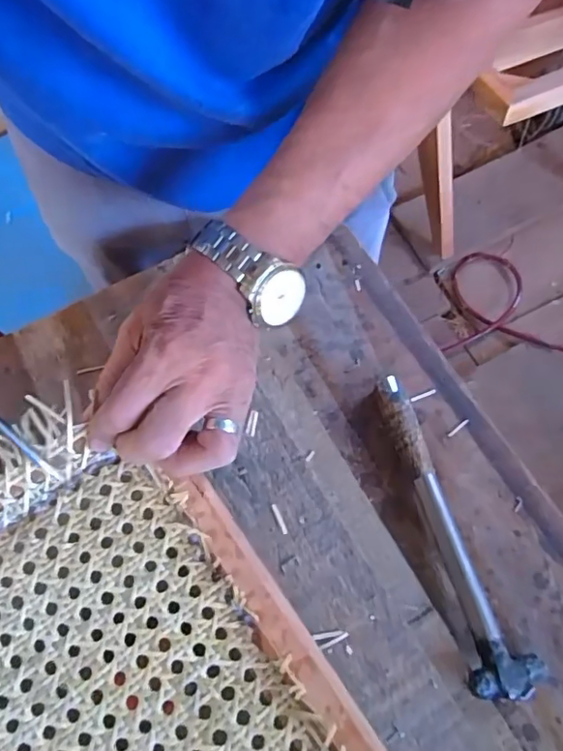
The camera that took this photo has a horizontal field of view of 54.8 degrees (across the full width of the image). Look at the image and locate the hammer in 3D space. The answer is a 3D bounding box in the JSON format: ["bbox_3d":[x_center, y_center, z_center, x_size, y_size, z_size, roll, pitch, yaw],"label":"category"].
[{"bbox_3d":[0.125,0.109,0.407,0.051,0.026,0.245,-15,69,-4],"label":"hammer"}]

